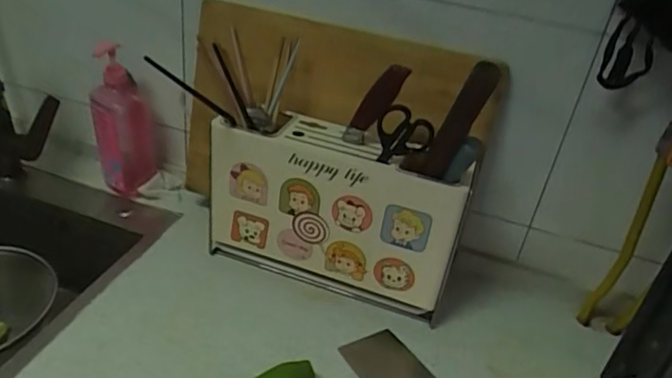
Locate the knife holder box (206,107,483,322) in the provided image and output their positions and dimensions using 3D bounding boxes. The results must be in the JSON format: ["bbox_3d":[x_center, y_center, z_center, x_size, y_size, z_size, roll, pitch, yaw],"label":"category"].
[{"bbox_3d":[-0.009,0.042,0.779,0.350,0.236,0.083,16,33,14],"label":"knife holder box"}]

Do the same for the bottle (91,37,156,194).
[{"bbox_3d":[-0.361,-0.115,0.936,0.094,0.280,0.087,-5,34,-18],"label":"bottle"}]

